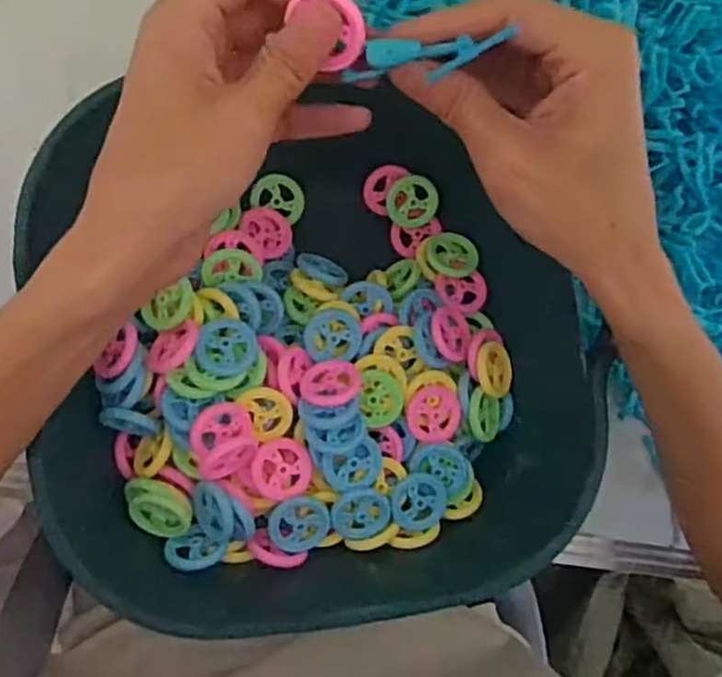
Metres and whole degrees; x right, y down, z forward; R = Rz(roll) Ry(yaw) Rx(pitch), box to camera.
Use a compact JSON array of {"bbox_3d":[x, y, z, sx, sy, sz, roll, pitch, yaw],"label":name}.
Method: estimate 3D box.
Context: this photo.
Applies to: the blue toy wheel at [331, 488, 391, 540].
[{"bbox_3d":[0.000,0.087,0.359,0.028,0.006,0.027,-18,110,-8],"label":"blue toy wheel"}]

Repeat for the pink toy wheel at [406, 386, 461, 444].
[{"bbox_3d":[0.038,0.039,0.370,0.028,0.004,0.028,-2,85,-7],"label":"pink toy wheel"}]

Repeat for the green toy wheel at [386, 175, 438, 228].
[{"bbox_3d":[0.029,-0.079,0.413,0.029,0.004,0.029,-2,107,-5],"label":"green toy wheel"}]

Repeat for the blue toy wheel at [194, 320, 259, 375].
[{"bbox_3d":[-0.064,0.004,0.347,0.028,0.004,0.027,4,79,-21],"label":"blue toy wheel"}]

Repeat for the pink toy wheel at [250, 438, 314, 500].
[{"bbox_3d":[-0.038,0.064,0.350,0.029,0.004,0.029,1,82,-24],"label":"pink toy wheel"}]

